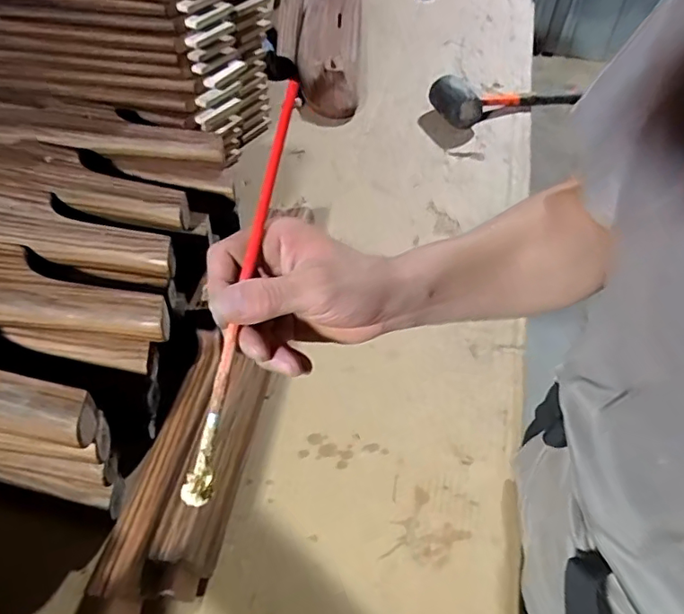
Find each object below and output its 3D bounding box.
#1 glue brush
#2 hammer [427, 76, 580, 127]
[{"bbox_3d":[-0.053,-0.018,0.313,0.011,0.010,0.252,10,79,8],"label":"glue brush"},{"bbox_3d":[0.330,-0.427,1.106,0.313,0.070,0.117,-11,49,-12],"label":"hammer"}]

